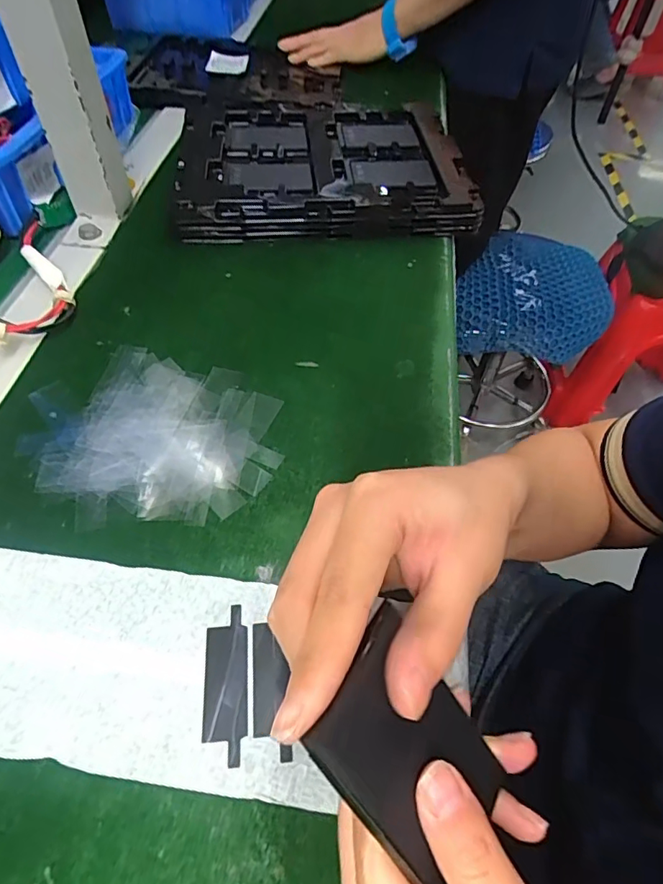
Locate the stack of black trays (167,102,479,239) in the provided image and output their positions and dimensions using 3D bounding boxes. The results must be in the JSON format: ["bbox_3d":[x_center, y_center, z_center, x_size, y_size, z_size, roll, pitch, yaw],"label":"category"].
[{"bbox_3d":[-0.013,-0.283,0.502,0.264,0.035,0.234,-4,55,-6],"label":"stack of black trays"}]

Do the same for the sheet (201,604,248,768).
[{"bbox_3d":[-0.050,0.113,0.237,0.020,0.004,0.067,-3,55,-6],"label":"sheet"}]

